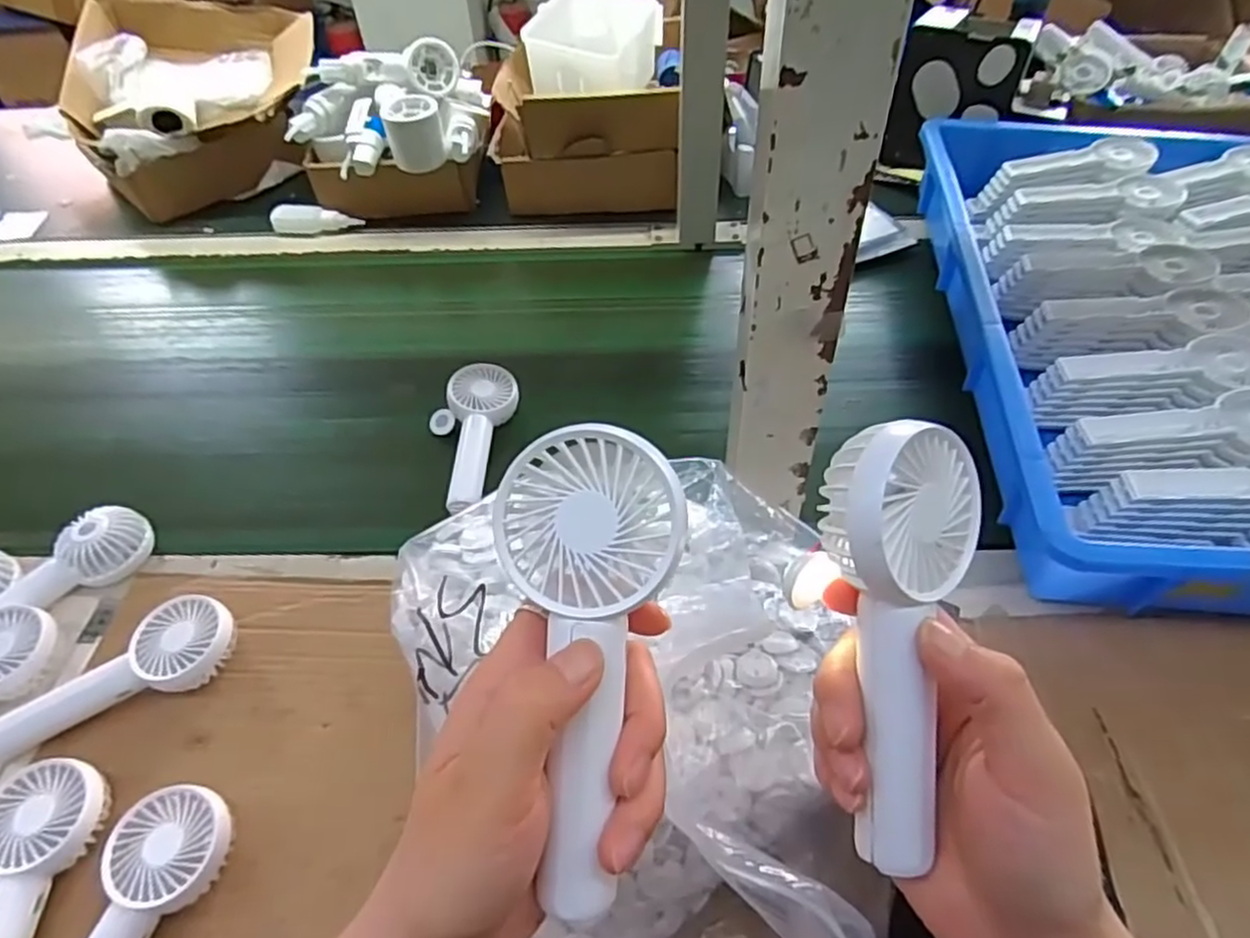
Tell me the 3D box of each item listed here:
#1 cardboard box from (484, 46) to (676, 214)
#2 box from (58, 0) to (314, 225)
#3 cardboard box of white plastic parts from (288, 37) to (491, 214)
[{"bbox_3d":[-0.051,-0.380,0.812,0.211,0.122,0.146,3,49,6],"label":"cardboard box"},{"bbox_3d":[-0.525,-0.462,0.899,0.286,0.163,0.273,-19,50,-13],"label":"box"},{"bbox_3d":[-0.265,-0.386,0.813,0.215,0.127,0.157,-10,49,-6],"label":"cardboard box of white plastic parts"}]

